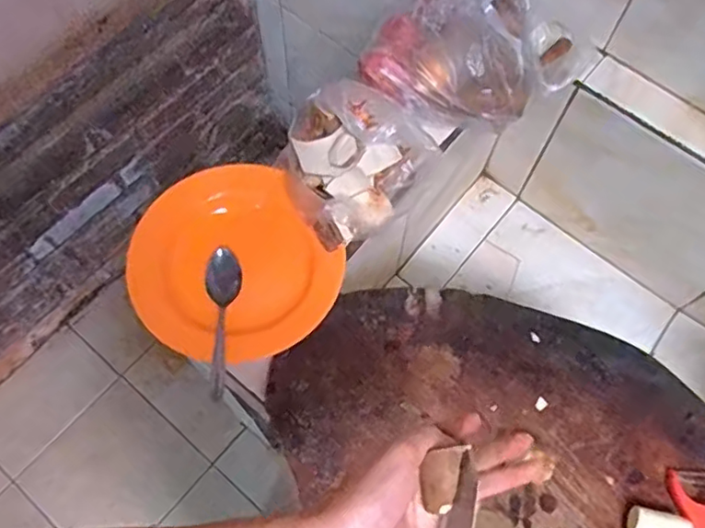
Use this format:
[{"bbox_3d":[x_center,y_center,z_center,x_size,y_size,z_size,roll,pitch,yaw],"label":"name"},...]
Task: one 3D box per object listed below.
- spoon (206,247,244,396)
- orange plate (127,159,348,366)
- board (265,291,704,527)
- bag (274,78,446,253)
[{"bbox_3d":[-0.124,0.055,0.595,0.035,0.020,0.152,-7,67,-4],"label":"spoon"},{"bbox_3d":[-0.123,0.003,0.617,0.187,0.040,0.199,0,66,-1],"label":"orange plate"},{"bbox_3d":[0.141,0.178,0.535,0.435,0.031,0.304,16,67,6],"label":"board"},{"bbox_3d":[-0.001,-0.112,0.623,0.123,0.101,0.162,36,70,14],"label":"bag"}]

